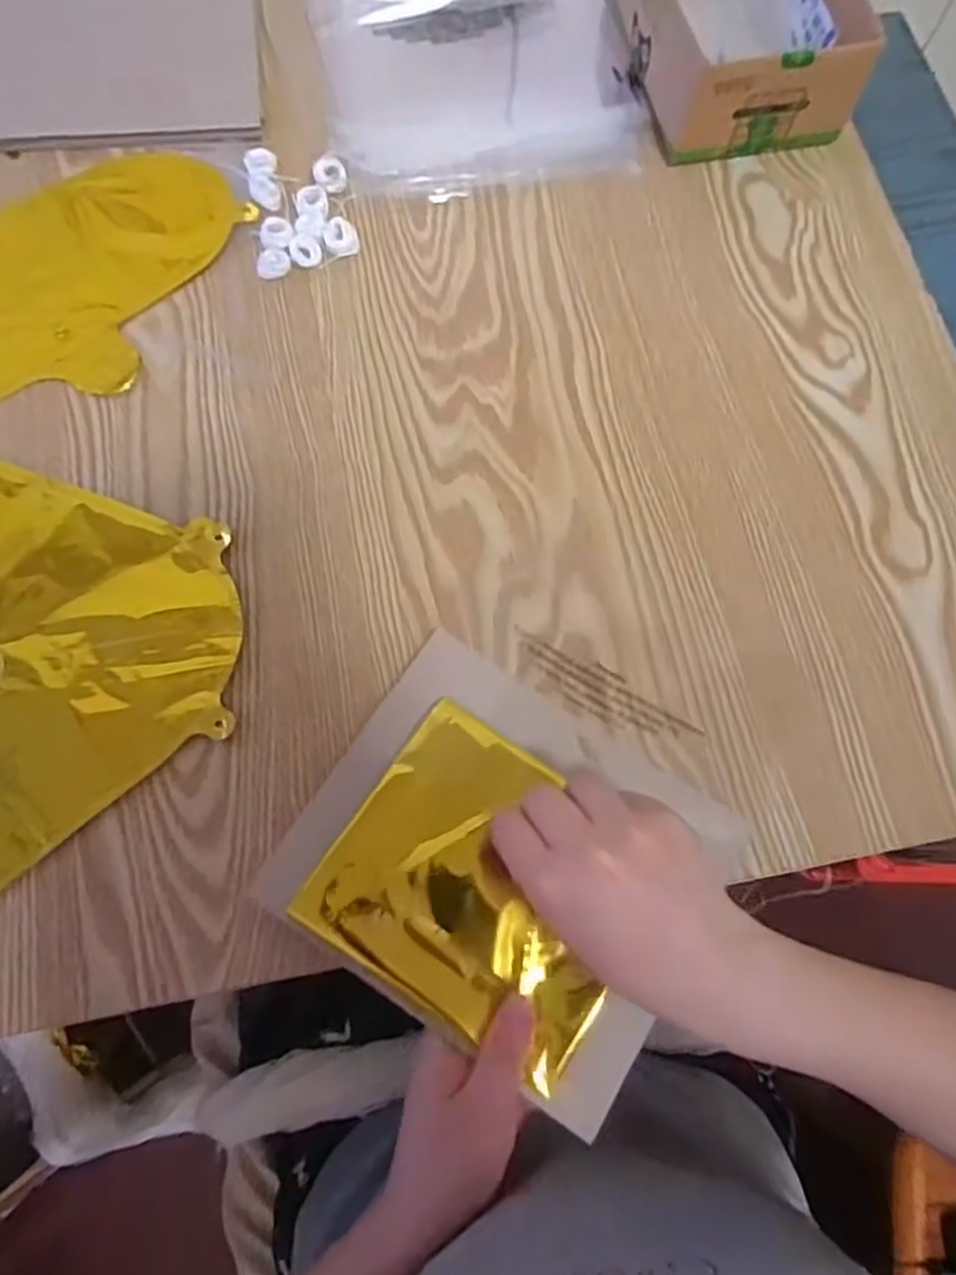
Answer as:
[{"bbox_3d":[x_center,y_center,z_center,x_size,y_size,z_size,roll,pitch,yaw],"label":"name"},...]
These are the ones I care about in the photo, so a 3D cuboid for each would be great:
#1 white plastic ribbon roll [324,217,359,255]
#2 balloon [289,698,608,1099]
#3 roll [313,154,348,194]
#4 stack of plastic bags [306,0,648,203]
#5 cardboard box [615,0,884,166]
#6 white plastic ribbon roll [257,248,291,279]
[{"bbox_3d":[-0.087,-0.255,0.490,0.022,0.012,0.020,1,72,-2],"label":"white plastic ribbon roll"},{"bbox_3d":[0.006,0.117,0.370,0.143,0.014,0.125,33,74,8],"label":"balloon"},{"bbox_3d":[-0.096,-0.303,0.503,0.021,0.009,0.023,1,72,-2],"label":"roll"},{"bbox_3d":[0.000,-0.424,0.554,0.219,0.012,0.247,-10,73,-6],"label":"stack of plastic bags"},{"bbox_3d":[0.174,-0.426,0.528,0.125,0.070,0.183,-8,73,-5],"label":"cardboard box"},{"bbox_3d":[-0.128,-0.233,0.483,0.020,0.006,0.018,-13,73,-6],"label":"white plastic ribbon roll"}]

